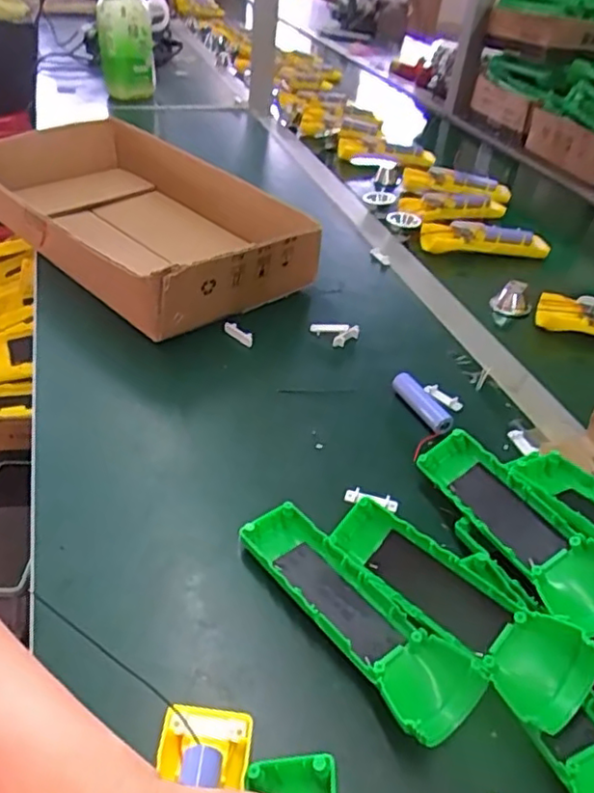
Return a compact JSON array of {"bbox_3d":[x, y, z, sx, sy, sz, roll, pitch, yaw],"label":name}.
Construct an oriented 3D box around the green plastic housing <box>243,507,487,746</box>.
[{"bbox_3d":[0.030,0.123,0.366,0.048,0.024,0.163,-23,47,-32],"label":"green plastic housing"}]

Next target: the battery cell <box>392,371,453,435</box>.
[{"bbox_3d":[0.108,0.008,0.529,0.021,0.024,0.068,-15,43,-25],"label":"battery cell"}]

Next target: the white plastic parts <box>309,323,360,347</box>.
[{"bbox_3d":[0.036,-0.062,0.615,0.048,0.015,0.026,9,38,3],"label":"white plastic parts"}]

